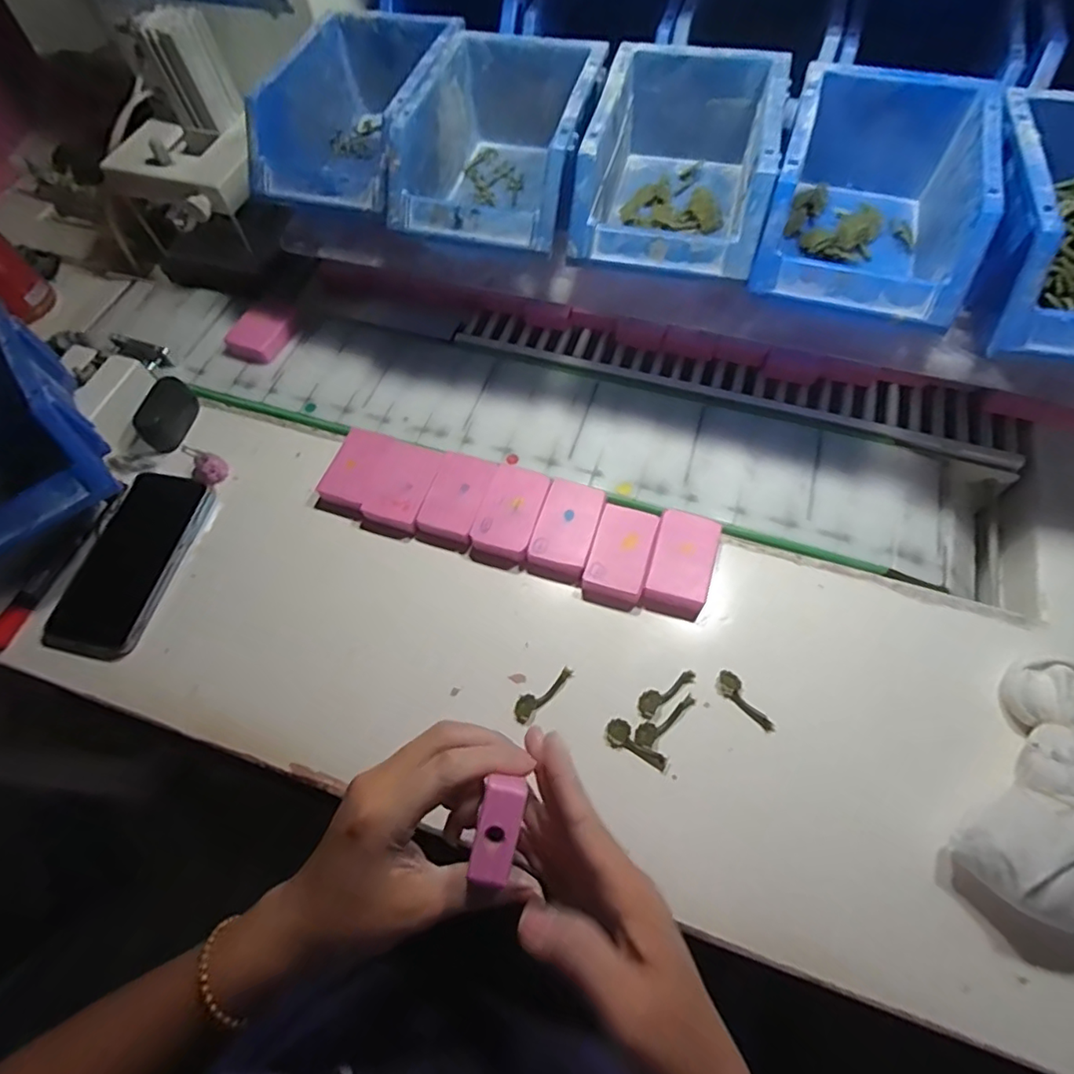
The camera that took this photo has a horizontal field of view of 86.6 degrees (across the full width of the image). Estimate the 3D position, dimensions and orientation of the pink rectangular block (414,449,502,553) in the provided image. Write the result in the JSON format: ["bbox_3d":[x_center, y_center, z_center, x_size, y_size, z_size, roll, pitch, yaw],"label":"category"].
[{"bbox_3d":[-0.062,-0.031,0.452,0.045,0.018,0.078,15,66,10],"label":"pink rectangular block"}]

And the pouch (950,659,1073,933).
[{"bbox_3d":[0.309,0.149,0.330,0.086,0.049,0.160,33,70,18],"label":"pouch"}]

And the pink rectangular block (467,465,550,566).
[{"bbox_3d":[-0.020,-0.018,0.445,0.045,0.019,0.081,15,66,10],"label":"pink rectangular block"}]

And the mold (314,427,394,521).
[{"bbox_3d":[-0.148,-0.053,0.473,0.044,0.020,0.073,18,66,11],"label":"mold"}]

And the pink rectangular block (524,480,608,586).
[{"bbox_3d":[0.023,-0.005,0.435,0.044,0.016,0.075,16,66,11],"label":"pink rectangular block"}]

